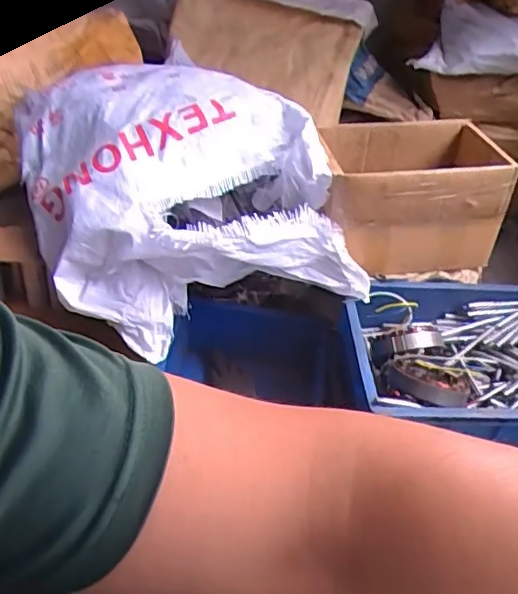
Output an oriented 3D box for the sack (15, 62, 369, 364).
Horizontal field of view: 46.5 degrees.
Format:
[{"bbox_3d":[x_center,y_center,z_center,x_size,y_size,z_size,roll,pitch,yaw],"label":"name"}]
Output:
[{"bbox_3d":[-0.164,-0.193,1.038,0.422,0.271,0.616,-18,47,-27],"label":"sack"}]

